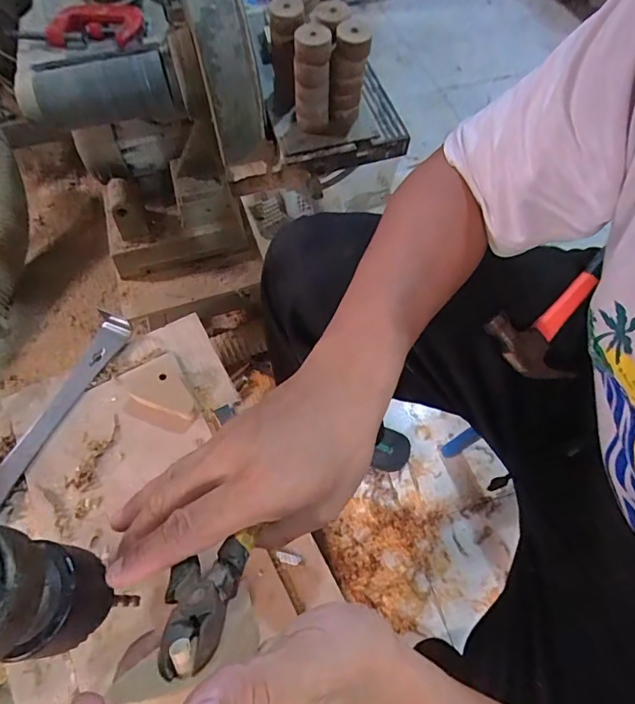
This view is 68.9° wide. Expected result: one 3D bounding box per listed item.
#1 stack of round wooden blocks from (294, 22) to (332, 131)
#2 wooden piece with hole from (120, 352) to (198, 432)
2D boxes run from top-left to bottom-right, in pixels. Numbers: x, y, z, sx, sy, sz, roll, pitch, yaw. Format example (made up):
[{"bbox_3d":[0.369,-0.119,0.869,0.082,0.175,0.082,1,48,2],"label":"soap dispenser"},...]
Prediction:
[{"bbox_3d":[-0.005,-0.302,0.522,0.040,0.102,0.034,-2,61,0],"label":"stack of round wooden blocks"},{"bbox_3d":[-0.157,0.042,0.448,0.058,0.017,0.089,-28,64,-14],"label":"wooden piece with hole"}]

